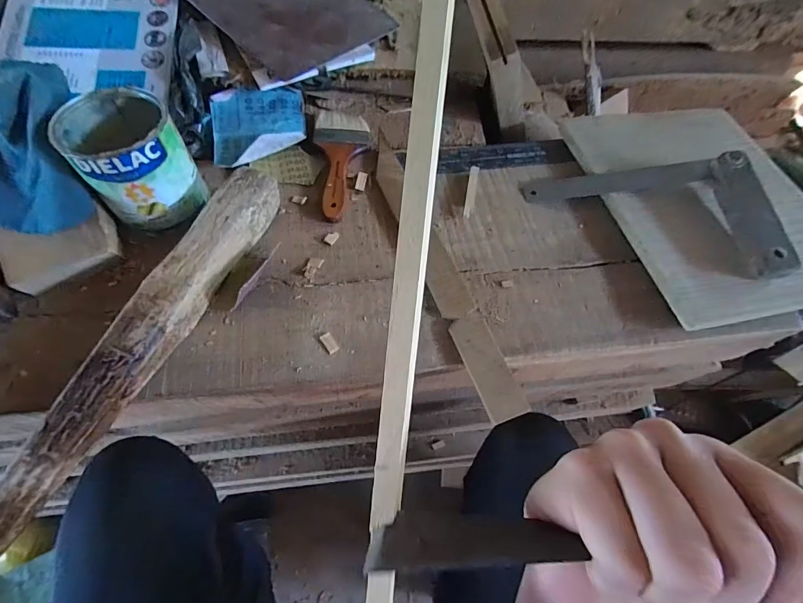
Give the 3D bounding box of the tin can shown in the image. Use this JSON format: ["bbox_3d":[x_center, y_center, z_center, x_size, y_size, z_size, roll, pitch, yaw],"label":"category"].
[{"bbox_3d":[-0.271,-0.146,0.402,0.095,0.092,0.107,-36,69,-19],"label":"tin can"}]

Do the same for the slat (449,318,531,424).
[{"bbox_3d":[0.081,0.062,0.376,0.036,0.011,0.100,-18,65,-11],"label":"slat"}]

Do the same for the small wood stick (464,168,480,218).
[{"bbox_3d":[0.085,-0.136,0.483,0.012,0.004,0.081,12,63,4],"label":"small wood stick"}]

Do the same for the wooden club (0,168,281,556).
[{"bbox_3d":[-0.225,0.022,0.348,0.038,0.033,0.367,22,64,9],"label":"wooden club"}]

